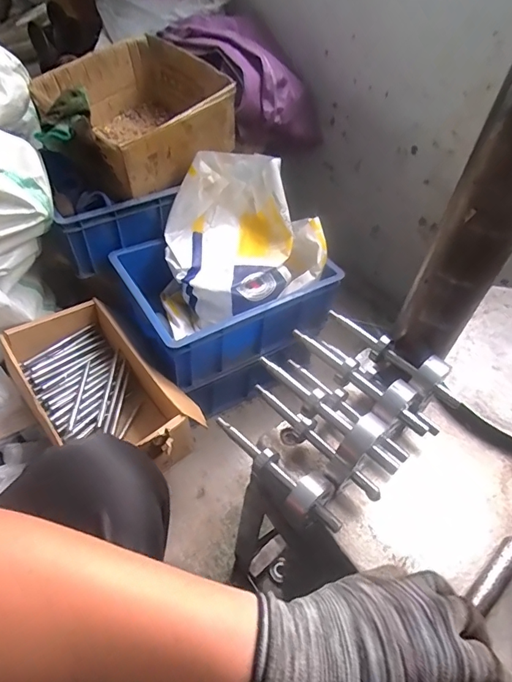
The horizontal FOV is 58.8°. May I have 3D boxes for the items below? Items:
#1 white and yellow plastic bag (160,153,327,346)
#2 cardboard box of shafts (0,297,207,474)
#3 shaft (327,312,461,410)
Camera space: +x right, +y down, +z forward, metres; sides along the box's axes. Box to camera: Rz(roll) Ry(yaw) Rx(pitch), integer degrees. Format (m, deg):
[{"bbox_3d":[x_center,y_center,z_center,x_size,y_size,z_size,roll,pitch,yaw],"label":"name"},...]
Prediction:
[{"bbox_3d":[-0.038,-0.202,0.954,0.321,0.247,0.273,-8,50,-14],"label":"white and yellow plastic bag"},{"bbox_3d":[-0.285,0.086,0.829,0.216,0.110,0.385,-32,59,-29],"label":"cardboard box of shafts"},{"bbox_3d":[0.142,0.009,0.471,0.037,0.032,0.158,-26,57,-26],"label":"shaft"}]

